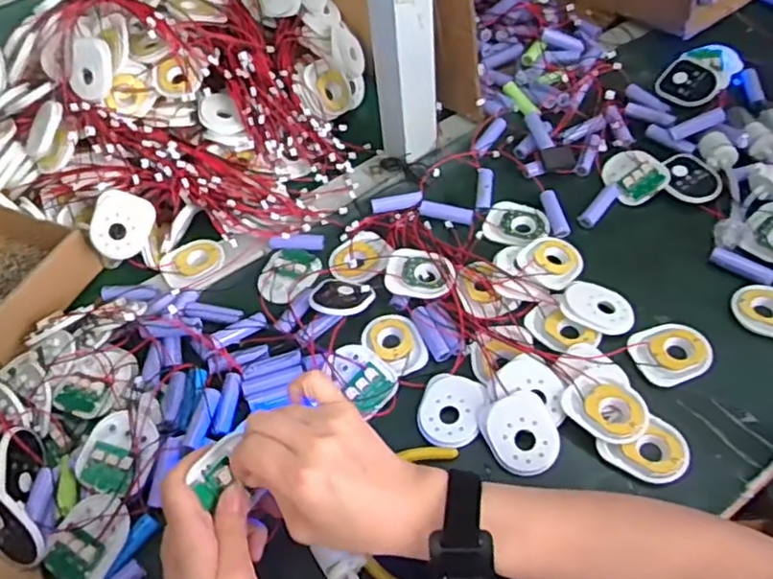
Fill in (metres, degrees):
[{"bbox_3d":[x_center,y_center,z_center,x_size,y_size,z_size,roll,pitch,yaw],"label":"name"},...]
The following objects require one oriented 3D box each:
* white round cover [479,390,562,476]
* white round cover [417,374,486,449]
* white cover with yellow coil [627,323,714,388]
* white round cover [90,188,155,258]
[{"bbox_3d":[0.098,0.104,0.477,0.049,0.010,0.060,-20,54,-9],"label":"white round cover"},{"bbox_3d":[0.048,0.090,0.496,0.048,0.004,0.058,11,55,14],"label":"white round cover"},{"bbox_3d":[0.221,0.048,0.507,0.054,0.009,0.050,-18,54,-8],"label":"white cover with yellow coil"},{"bbox_3d":[-0.235,-0.059,0.584,0.049,0.007,0.060,15,88,-18],"label":"white round cover"}]

